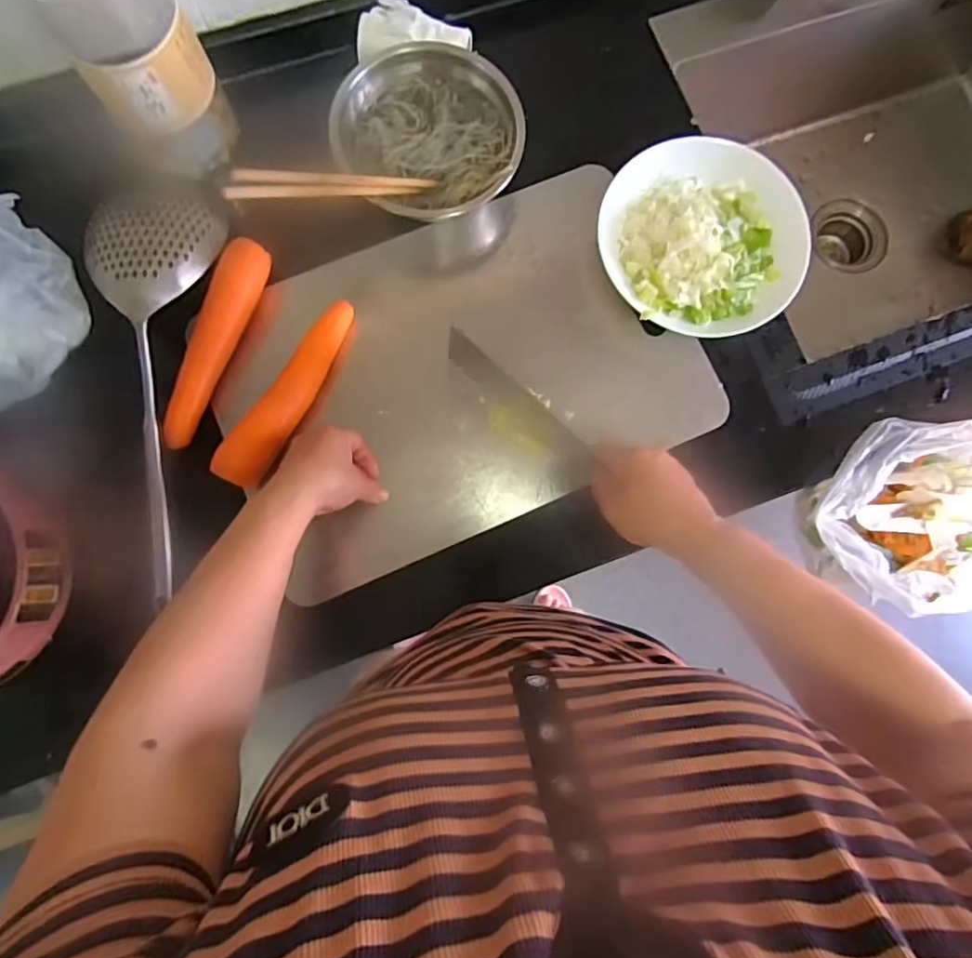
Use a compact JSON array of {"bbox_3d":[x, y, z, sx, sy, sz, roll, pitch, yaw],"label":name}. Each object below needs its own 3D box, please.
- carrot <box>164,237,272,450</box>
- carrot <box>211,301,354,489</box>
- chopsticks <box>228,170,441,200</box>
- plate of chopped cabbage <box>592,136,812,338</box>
[{"bbox_3d":[-0.245,-0.122,0.512,0.036,0.036,0.193,21,80,0],"label":"carrot"},{"bbox_3d":[-0.170,-0.077,0.505,0.039,0.043,0.185,28,80,1],"label":"carrot"},{"bbox_3d":[-0.125,-0.249,0.484,0.181,0.018,0.017,-18,82,-31],"label":"chopsticks"},{"bbox_3d":[0.202,-0.230,0.546,0.181,0.049,0.187,1,81,-4],"label":"plate of chopped cabbage"}]

